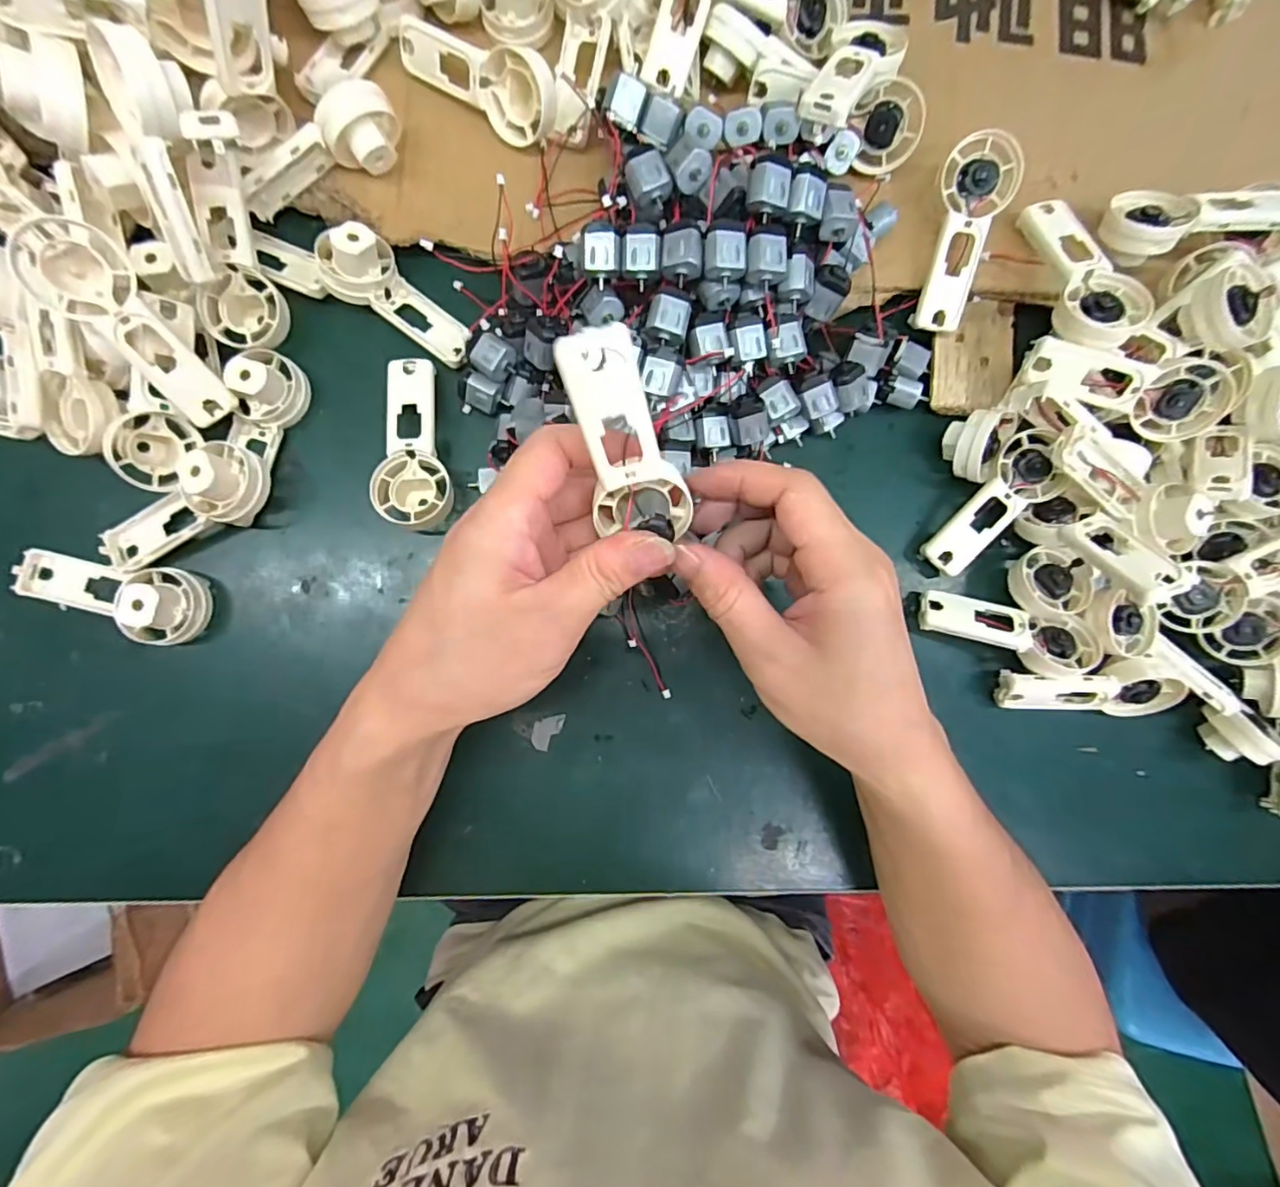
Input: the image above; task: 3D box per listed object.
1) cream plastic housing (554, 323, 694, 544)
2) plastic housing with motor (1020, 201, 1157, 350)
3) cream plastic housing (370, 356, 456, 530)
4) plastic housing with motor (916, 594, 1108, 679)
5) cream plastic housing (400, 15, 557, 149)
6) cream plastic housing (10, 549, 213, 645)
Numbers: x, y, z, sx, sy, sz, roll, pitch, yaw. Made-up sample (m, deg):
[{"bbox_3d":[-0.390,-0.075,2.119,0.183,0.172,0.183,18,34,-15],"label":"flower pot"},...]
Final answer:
[{"bbox_3d":[-0.005,-0.051,0.210,0.034,0.089,0.018,-28,48,-3],"label":"cream plastic housing"},{"bbox_3d":[0.230,-0.170,0.304,0.033,0.019,0.089,-14,73,-4],"label":"plastic housing with motor"},{"bbox_3d":[-0.121,-0.082,0.313,0.038,0.020,0.092,-1,86,-4],"label":"cream plastic housing"},{"bbox_3d":[0.205,0.023,0.327,0.092,0.032,0.033,11,86,-3],"label":"plastic housing with motor"},{"bbox_3d":[-0.085,-0.277,0.307,0.093,0.039,0.016,31,49,2],"label":"cream plastic housing"},{"bbox_3d":[-0.276,0.001,0.300,0.094,0.028,0.038,12,86,-3],"label":"cream plastic housing"}]

